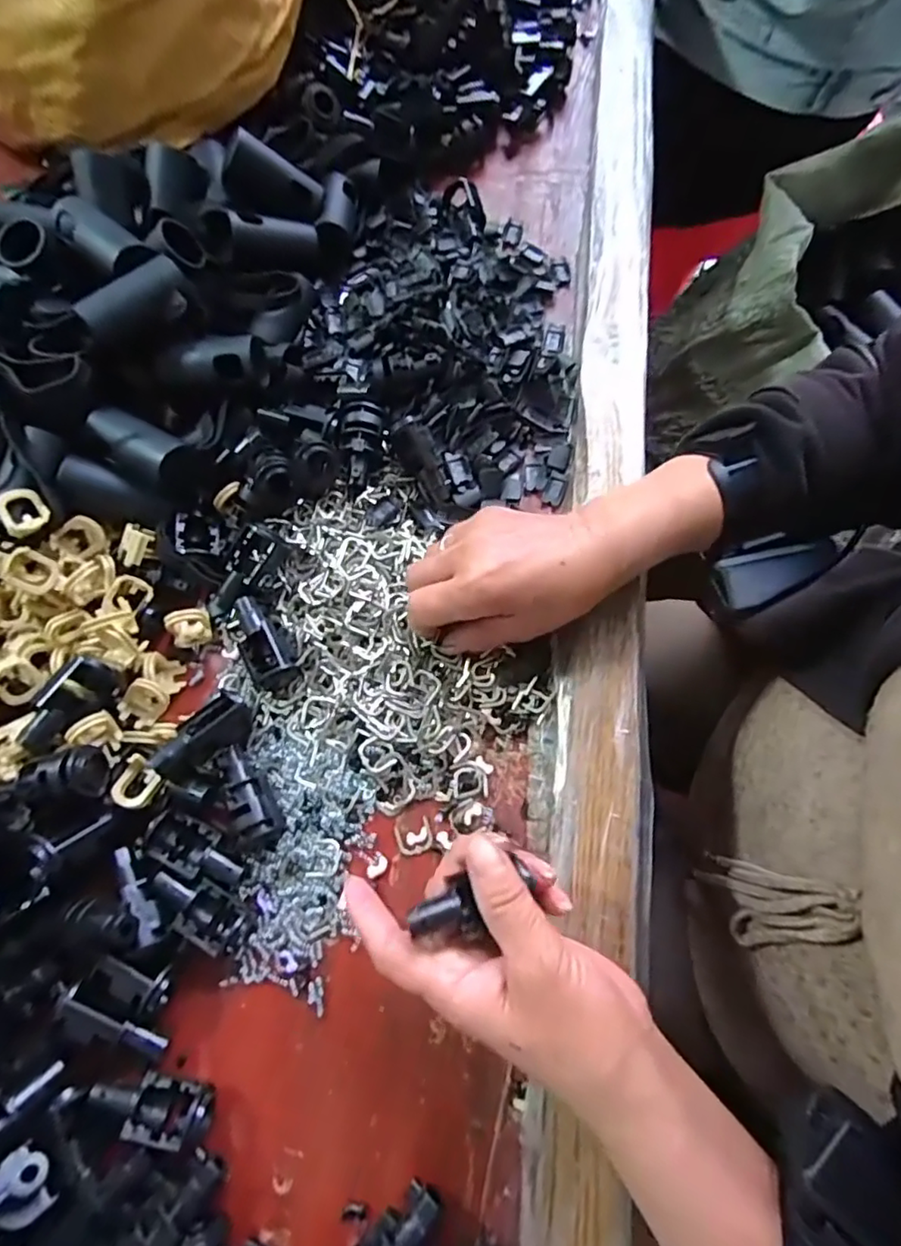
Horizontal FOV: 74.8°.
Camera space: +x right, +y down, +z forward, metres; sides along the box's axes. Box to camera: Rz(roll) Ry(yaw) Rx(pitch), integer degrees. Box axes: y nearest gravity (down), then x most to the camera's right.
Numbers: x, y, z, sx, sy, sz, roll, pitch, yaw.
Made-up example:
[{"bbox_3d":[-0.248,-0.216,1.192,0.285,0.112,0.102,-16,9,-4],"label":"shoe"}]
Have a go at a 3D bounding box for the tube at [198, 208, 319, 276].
[{"bbox_3d":[-0.126,-0.255,0.396,0.075,0.029,0.033,-6,71,-21],"label":"tube"}]

